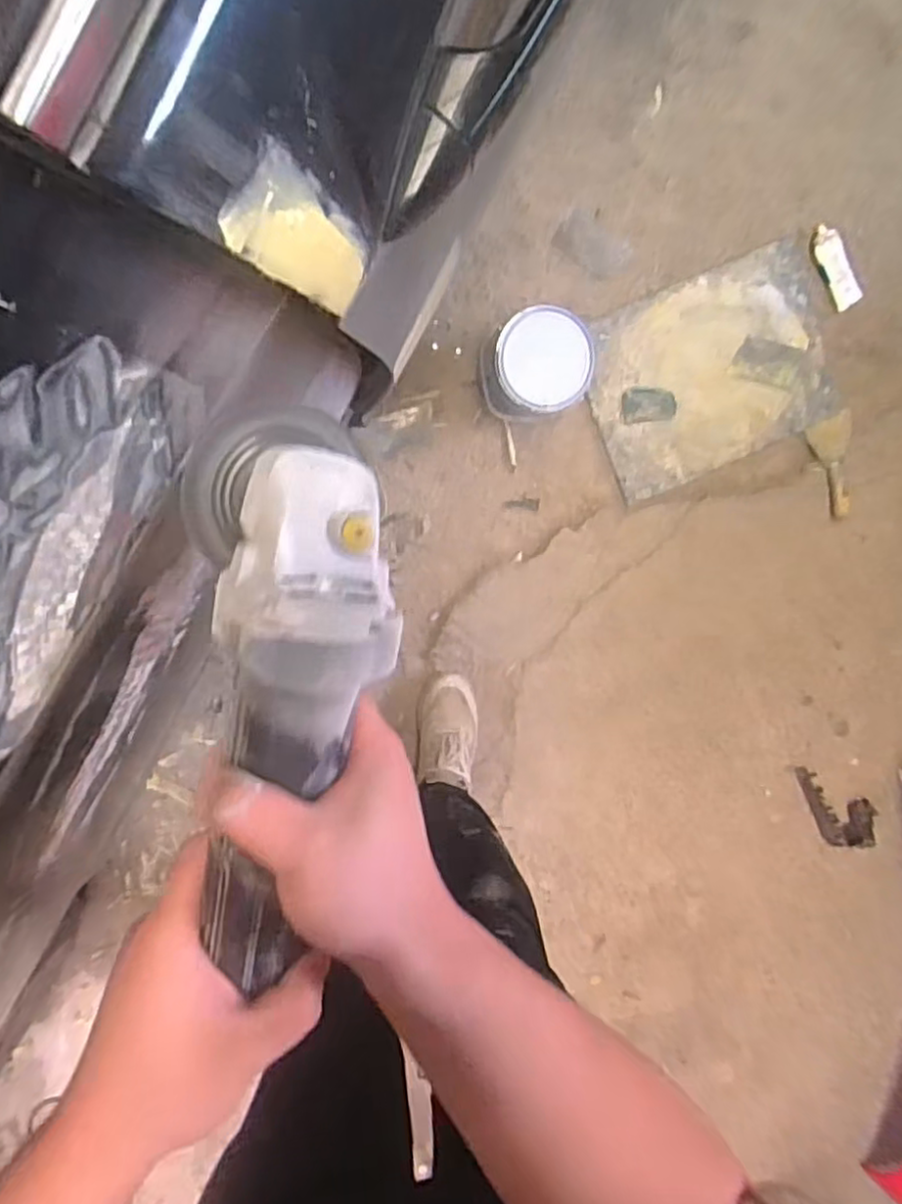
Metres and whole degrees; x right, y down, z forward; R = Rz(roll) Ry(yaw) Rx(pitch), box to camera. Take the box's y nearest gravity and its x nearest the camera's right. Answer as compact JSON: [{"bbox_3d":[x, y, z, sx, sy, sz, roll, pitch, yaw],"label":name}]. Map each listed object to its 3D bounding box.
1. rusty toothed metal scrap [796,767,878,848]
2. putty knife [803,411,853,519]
[{"bbox_3d":[0.784,0.406,1.356,0.111,0.020,0.215,-29,100,-3],"label":"rusty toothed metal scrap"},{"bbox_3d":[0.706,-0.253,1.257,0.077,0.036,0.197,-7,98,-7],"label":"putty knife"}]

